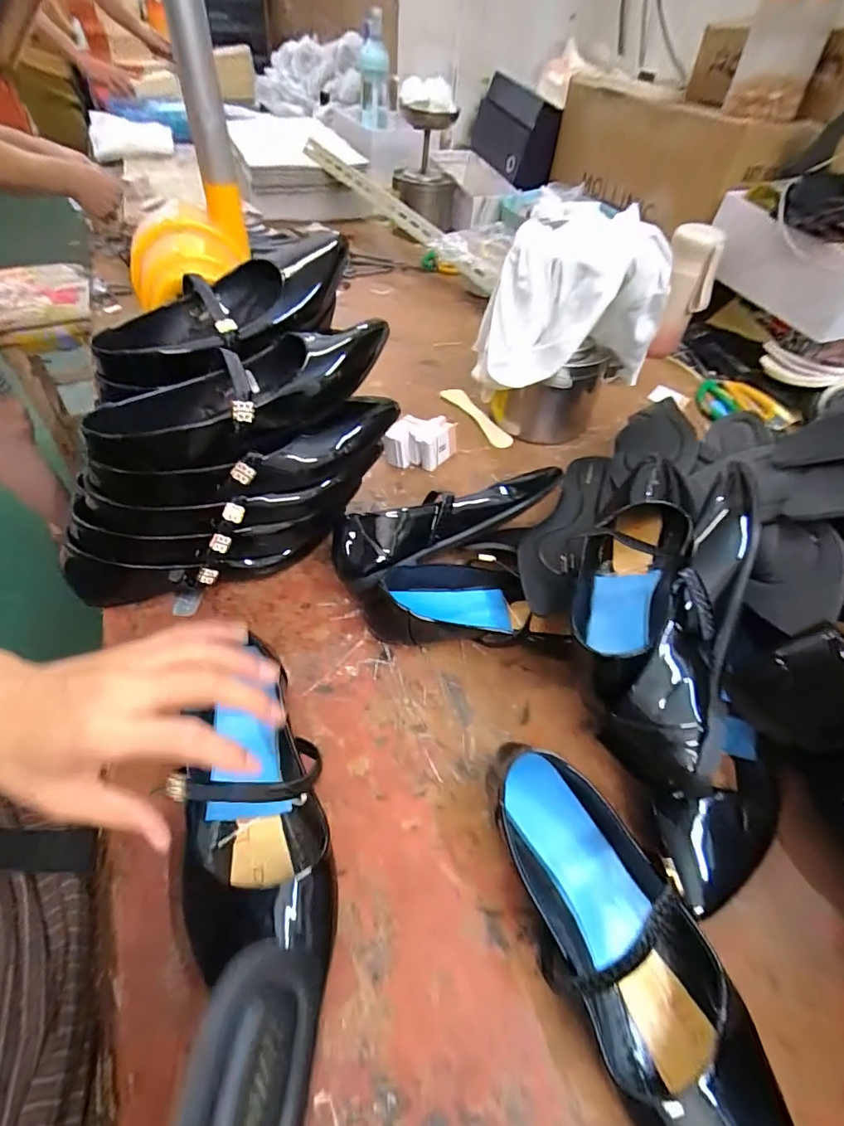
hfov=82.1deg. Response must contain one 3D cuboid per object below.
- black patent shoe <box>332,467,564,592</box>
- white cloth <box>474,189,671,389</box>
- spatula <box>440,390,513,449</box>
[{"bbox_3d":[0.033,-0.035,0.462,0.237,0.082,0.059,-20,53,-20],"label":"black patent shoe"},{"bbox_3d":[0.155,-0.289,0.534,0.186,0.140,0.142,-14,52,-15],"label":"white cloth"},{"bbox_3d":[0.074,-0.199,0.659,0.027,0.009,0.142,-29,54,-10],"label":"spatula"}]

